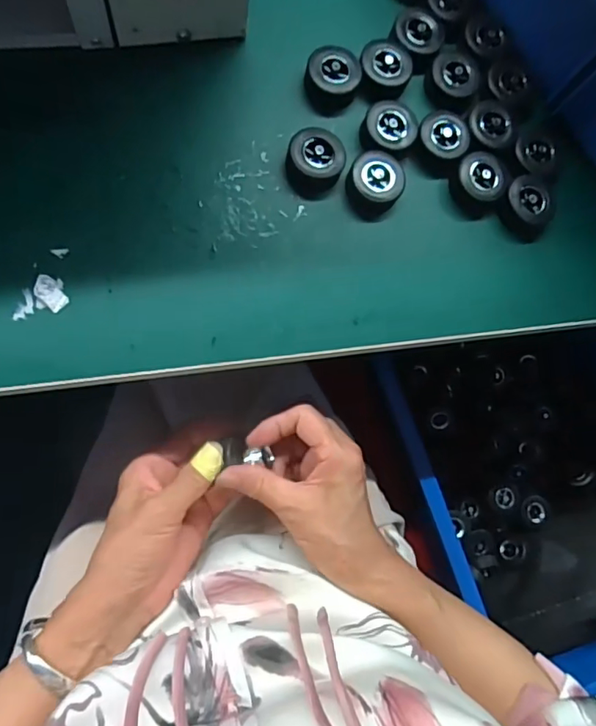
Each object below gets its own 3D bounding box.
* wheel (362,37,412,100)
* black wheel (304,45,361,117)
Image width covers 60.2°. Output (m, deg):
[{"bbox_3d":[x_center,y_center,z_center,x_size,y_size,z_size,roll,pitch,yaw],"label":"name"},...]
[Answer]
[{"bbox_3d":[0.063,-0.209,0.365,0.037,0.016,0.036,1,83,-10],"label":"wheel"},{"bbox_3d":[0.023,-0.196,0.357,0.037,0.022,0.036,1,83,-10],"label":"black wheel"}]

